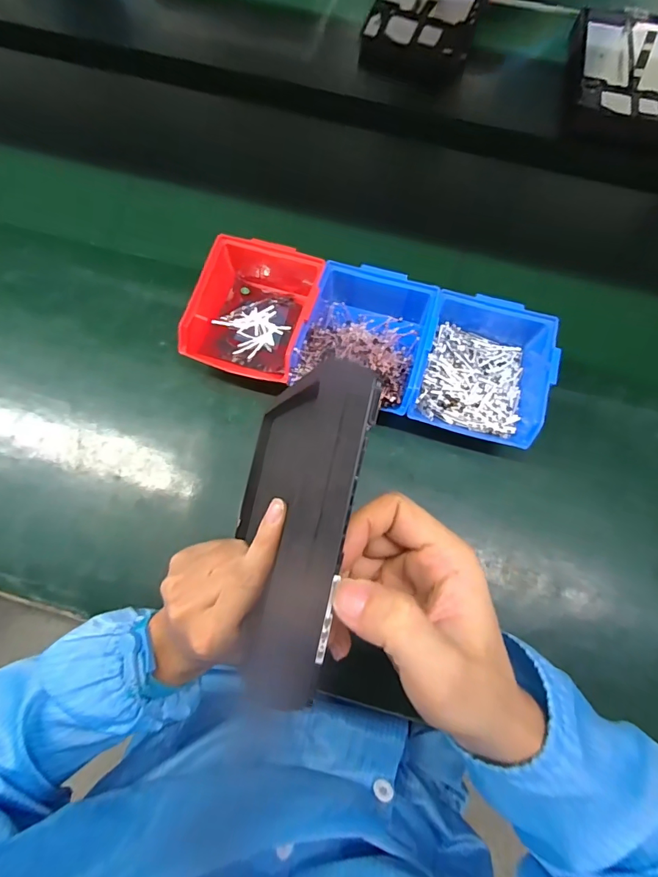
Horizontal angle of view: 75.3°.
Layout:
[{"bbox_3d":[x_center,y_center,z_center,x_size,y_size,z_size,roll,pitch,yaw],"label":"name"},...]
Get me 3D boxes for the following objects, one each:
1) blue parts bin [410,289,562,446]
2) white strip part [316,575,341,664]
[{"bbox_3d":[0.156,-0.074,0.442,0.123,0.065,0.151,14,73,2],"label":"blue parts bin"},{"bbox_3d":[0.000,0.080,0.187,0.004,0.004,0.038,11,86,2],"label":"white strip part"}]

